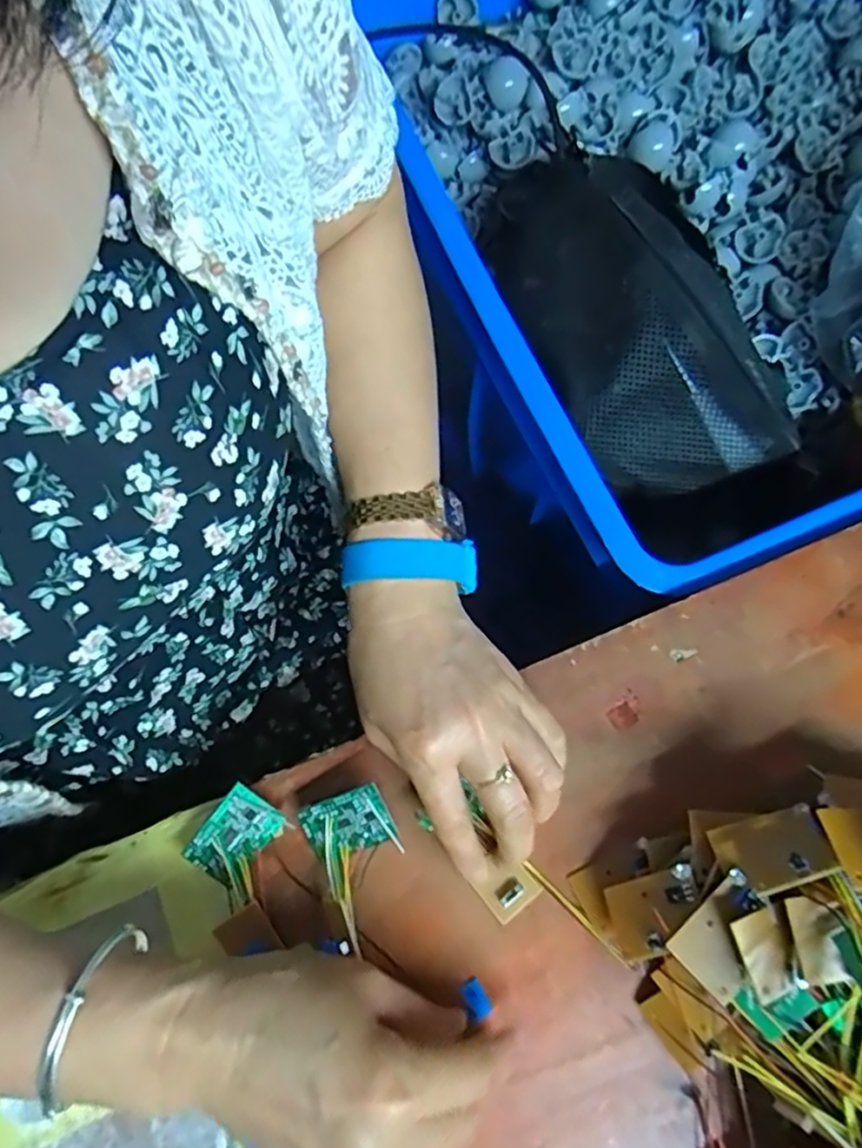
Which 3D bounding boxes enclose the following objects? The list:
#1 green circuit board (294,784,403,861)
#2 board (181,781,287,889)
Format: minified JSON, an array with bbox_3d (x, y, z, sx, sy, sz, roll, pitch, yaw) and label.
[{"bbox_3d":[-0.040,0.124,0.329,0.044,0.004,0.033,-24,93,10],"label":"green circuit board"},{"bbox_3d":[-0.096,0.128,0.330,0.031,0.004,0.043,37,82,1],"label":"board"}]

